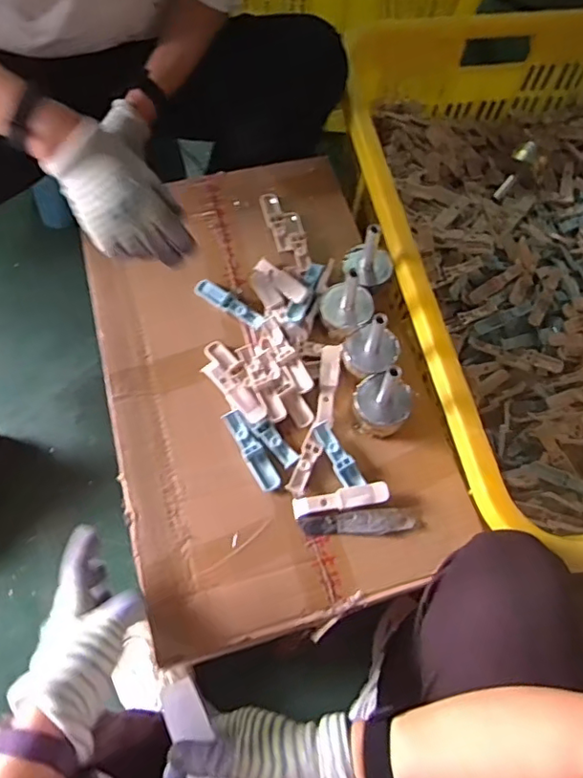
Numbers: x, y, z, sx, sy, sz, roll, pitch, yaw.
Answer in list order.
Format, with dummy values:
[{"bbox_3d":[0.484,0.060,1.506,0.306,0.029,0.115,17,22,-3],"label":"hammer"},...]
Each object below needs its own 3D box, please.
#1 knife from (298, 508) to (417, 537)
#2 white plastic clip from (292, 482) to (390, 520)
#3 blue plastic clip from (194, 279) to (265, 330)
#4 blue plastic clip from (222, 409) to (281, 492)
[{"bbox_3d":[0.070,0.137,0.584,0.120,0.013,0.023,-2,66,-5],"label":"knife"},{"bbox_3d":[0.051,0.114,0.583,0.098,0.007,0.022,-11,87,3],"label":"white plastic clip"},{"bbox_3d":[-0.075,-0.102,0.679,0.099,0.012,0.022,35,68,12],"label":"blue plastic clip"},{"bbox_3d":[-0.042,0.065,0.606,0.023,0.009,0.094,-28,70,-15],"label":"blue plastic clip"}]

